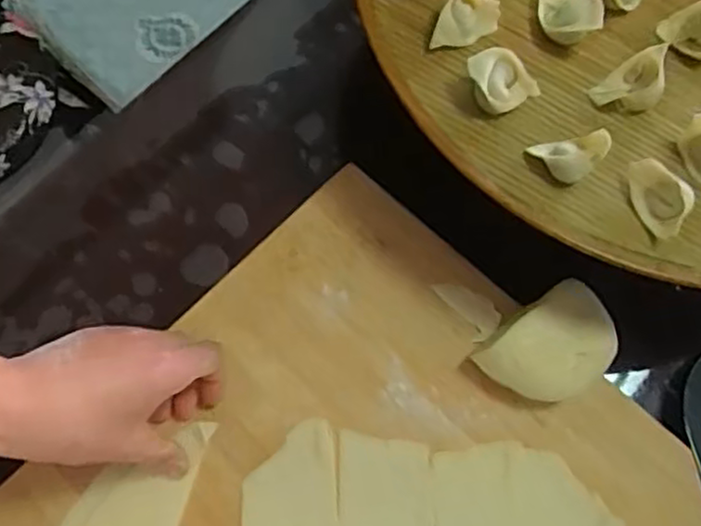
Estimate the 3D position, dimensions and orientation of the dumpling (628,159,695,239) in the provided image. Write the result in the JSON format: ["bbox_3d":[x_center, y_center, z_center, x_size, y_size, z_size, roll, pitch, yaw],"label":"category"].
[{"bbox_3d":[0.177,-0.039,0.403,0.024,0.018,0.045,-22,72,-10],"label":"dumpling"}]

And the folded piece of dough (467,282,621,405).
[{"bbox_3d":[0.135,0.057,0.465,0.090,0.041,0.060,-36,75,-14],"label":"folded piece of dough"}]

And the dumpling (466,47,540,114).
[{"bbox_3d":[0.090,-0.110,0.422,0.038,0.020,0.033,-27,73,-11],"label":"dumpling"}]

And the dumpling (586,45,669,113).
[{"bbox_3d":[0.172,-0.109,0.426,0.039,0.027,0.031,-38,76,-14],"label":"dumpling"}]

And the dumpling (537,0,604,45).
[{"bbox_3d":[0.137,-0.159,0.444,0.035,0.024,0.042,3,70,-1],"label":"dumpling"}]

